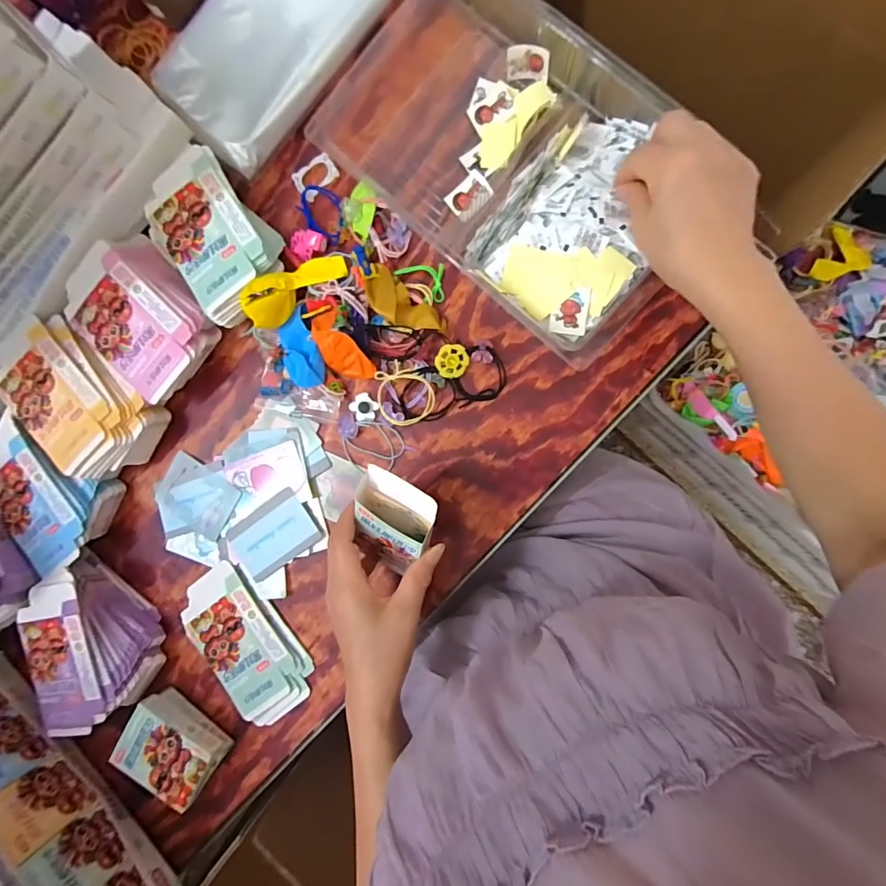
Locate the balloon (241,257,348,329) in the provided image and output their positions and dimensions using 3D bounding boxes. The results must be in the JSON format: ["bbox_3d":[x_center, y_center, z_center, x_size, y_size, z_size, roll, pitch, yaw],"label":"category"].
[{"bbox_3d":[-0.145,-0.153,0.439,0.104,0.030,0.047,-37,85,-18],"label":"balloon"}]

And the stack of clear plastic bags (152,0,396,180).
[{"bbox_3d":[-0.164,-0.407,0.450,0.250,0.036,0.149,-45,85,6],"label":"stack of clear plastic bags"}]

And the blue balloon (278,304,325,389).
[{"bbox_3d":[-0.139,-0.093,0.444,0.039,0.011,0.076,-8,89,8],"label":"blue balloon"}]

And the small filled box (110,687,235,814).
[{"bbox_3d":[-0.271,0.307,0.463,0.095,0.047,0.067,30,94,7],"label":"small filled box"}]

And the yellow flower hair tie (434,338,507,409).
[{"bbox_3d":[0.028,-0.069,0.434,0.056,0.020,0.061,-26,87,7],"label":"yellow flower hair tie"}]

